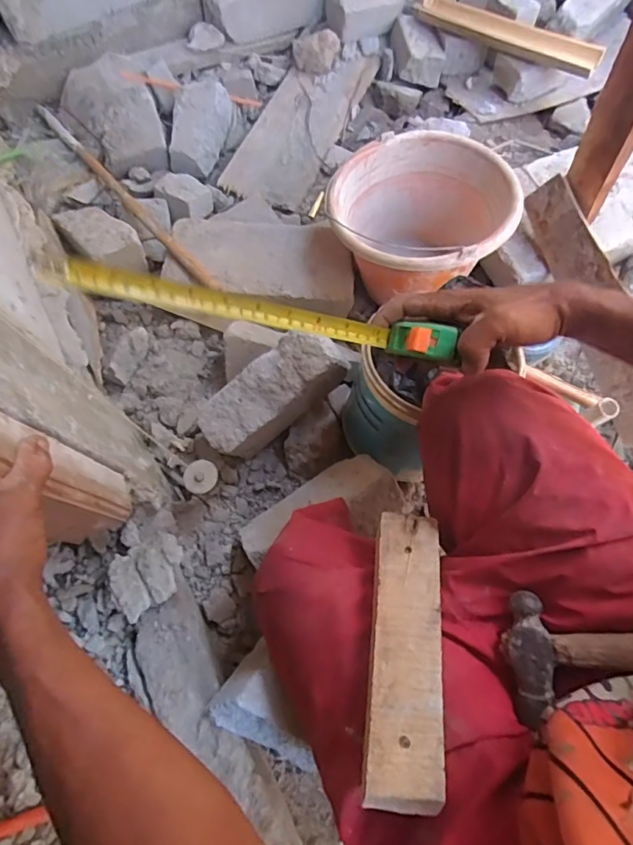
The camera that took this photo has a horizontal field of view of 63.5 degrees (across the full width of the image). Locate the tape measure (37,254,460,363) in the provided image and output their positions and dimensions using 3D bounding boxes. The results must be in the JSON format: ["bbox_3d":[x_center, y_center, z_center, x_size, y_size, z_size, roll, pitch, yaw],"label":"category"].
[{"bbox_3d":[-0.037,-0.080,0.371,0.285,0.054,0.036,7,70,-18],"label":"tape measure"}]

